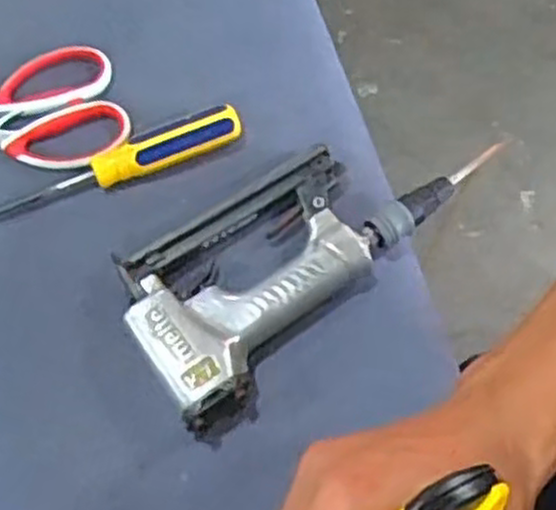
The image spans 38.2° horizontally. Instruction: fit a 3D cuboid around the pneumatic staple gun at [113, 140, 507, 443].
[{"bbox_3d":[0.011,-0.023,0.573,0.134,0.042,0.302,41,74,12],"label":"pneumatic staple gun"}]

